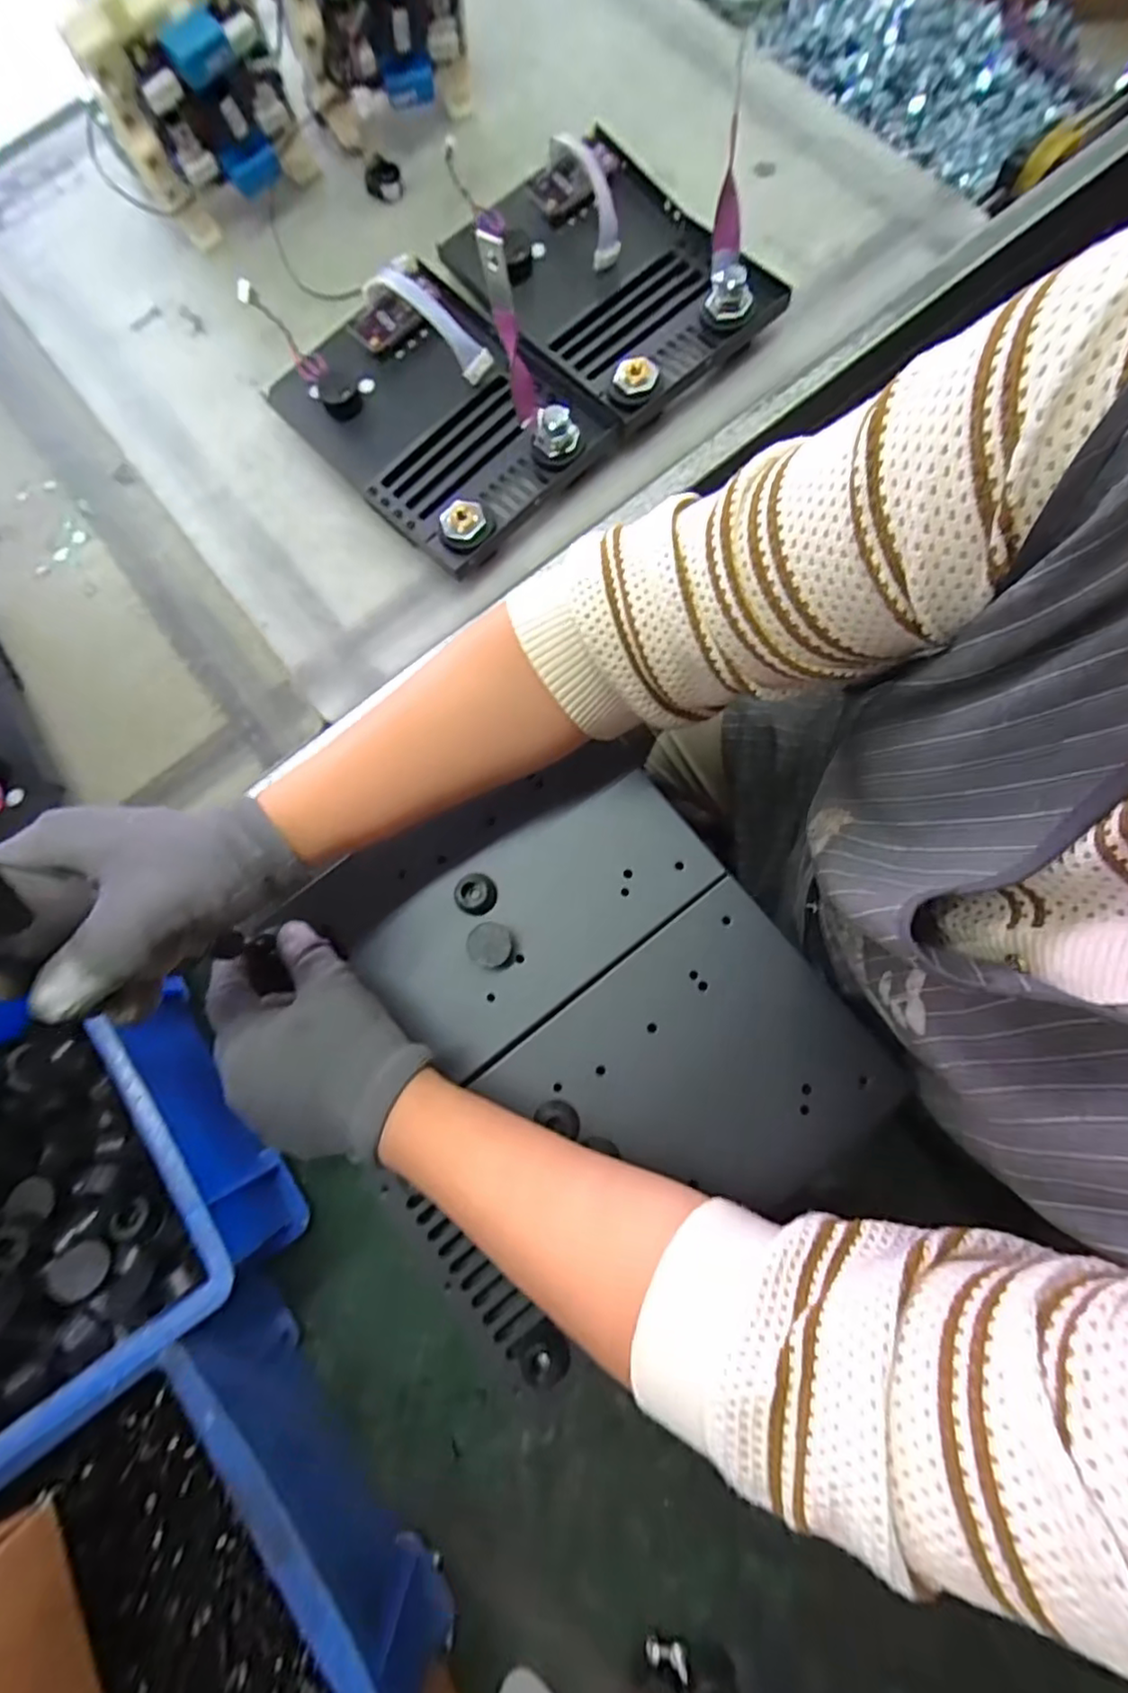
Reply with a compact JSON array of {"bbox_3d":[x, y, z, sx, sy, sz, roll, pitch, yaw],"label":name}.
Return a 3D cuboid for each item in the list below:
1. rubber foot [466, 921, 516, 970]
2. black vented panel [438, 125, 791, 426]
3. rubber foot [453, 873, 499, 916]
[{"bbox_3d":[-0.042,0.057,0.369,0.026,0.012,0.025,-1,80,4],"label":"rubber foot"},{"bbox_3d":[0.034,-0.403,0.443,0.157,0.039,0.197,-41,79,-4],"label":"black vented panel"},{"bbox_3d":[-0.053,0.027,0.374,0.026,0.011,0.024,-1,80,4],"label":"rubber foot"}]

